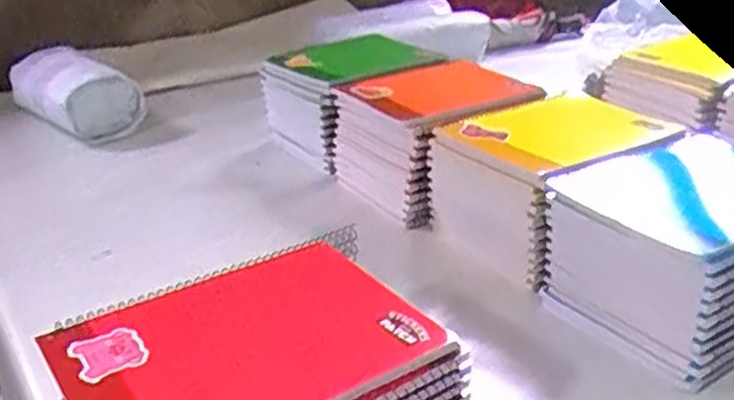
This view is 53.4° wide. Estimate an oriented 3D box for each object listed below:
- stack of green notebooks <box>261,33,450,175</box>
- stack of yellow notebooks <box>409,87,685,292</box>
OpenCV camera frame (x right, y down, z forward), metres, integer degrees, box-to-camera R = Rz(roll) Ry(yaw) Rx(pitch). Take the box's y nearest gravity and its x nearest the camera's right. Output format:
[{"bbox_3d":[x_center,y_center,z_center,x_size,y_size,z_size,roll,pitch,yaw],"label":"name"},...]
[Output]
[{"bbox_3d":[-0.014,-0.142,0.988,0.196,0.116,0.168,-19,30,-31],"label":"stack of green notebooks"},{"bbox_3d":[0.178,-0.029,0.743,0.195,0.133,0.187,-19,30,-31],"label":"stack of yellow notebooks"}]

